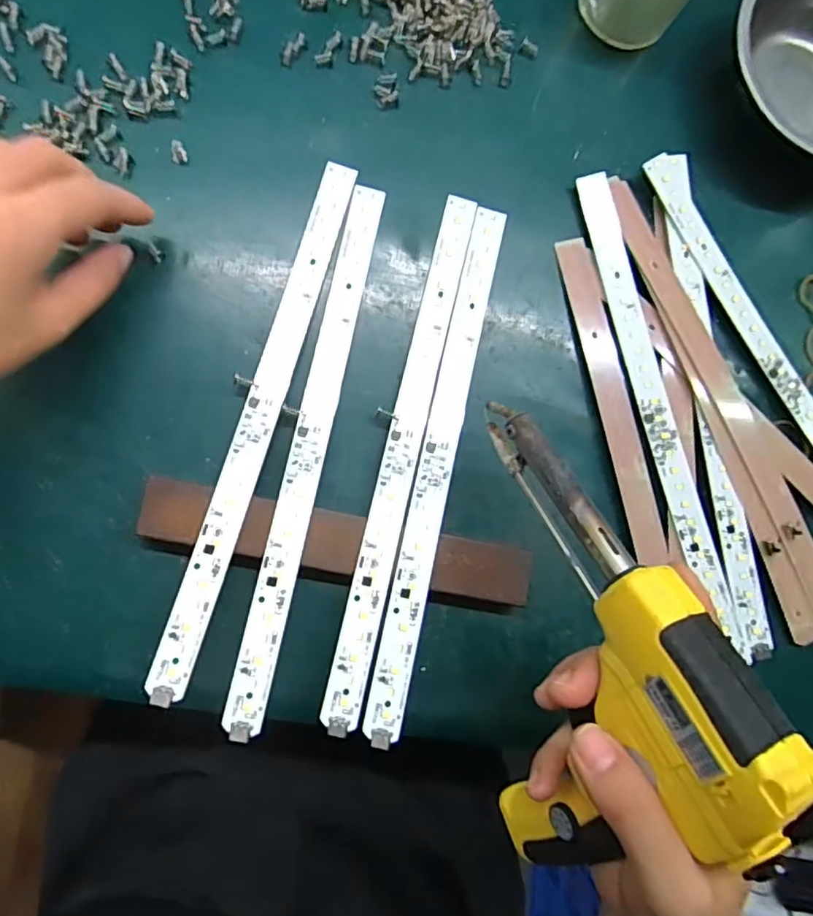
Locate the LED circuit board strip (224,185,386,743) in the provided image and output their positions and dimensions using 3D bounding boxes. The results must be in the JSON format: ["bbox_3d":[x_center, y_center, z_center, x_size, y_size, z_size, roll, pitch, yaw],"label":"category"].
[{"bbox_3d":[-0.048,-0.012,0.297,0.020,0.007,0.280,14,76,-8],"label":"LED circuit board strip"}]

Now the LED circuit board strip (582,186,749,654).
[{"bbox_3d":[0.144,-0.027,0.330,0.022,0.007,0.274,-14,87,-8],"label":"LED circuit board strip"}]

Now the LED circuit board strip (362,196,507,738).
[{"bbox_3d":[0.019,-0.003,0.305,0.019,0.008,0.280,14,76,-5],"label":"LED circuit board strip"}]

